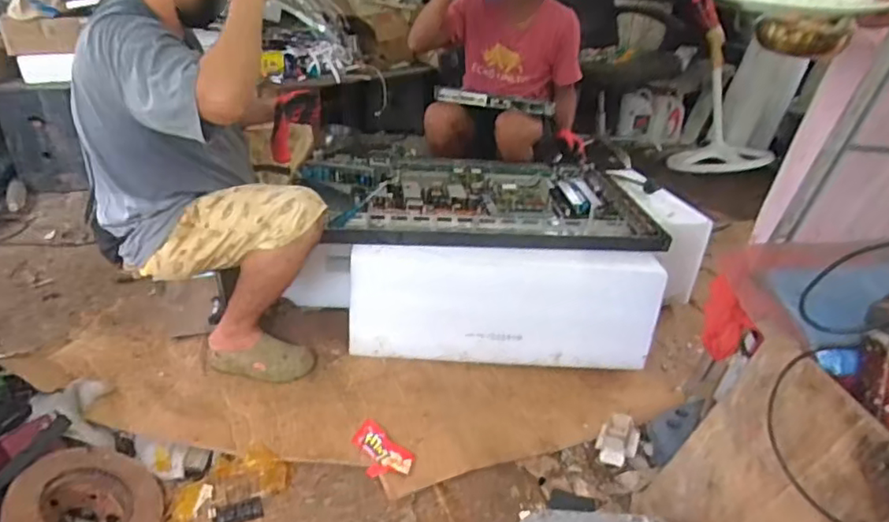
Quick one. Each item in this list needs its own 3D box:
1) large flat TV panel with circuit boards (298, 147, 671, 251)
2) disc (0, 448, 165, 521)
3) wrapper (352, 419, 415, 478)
[{"bbox_3d":[0.119,-0.191,1.762,1.034,0.089,0.640,0,30,-13],"label":"large flat TV panel with circuit boards"},{"bbox_3d":[-0.636,0.447,1.047,0.238,0.063,0.221,27,22,-12],"label":"disc"},{"bbox_3d":[-0.136,0.404,1.259,0.158,0.042,0.088,28,36,36],"label":"wrapper"}]

